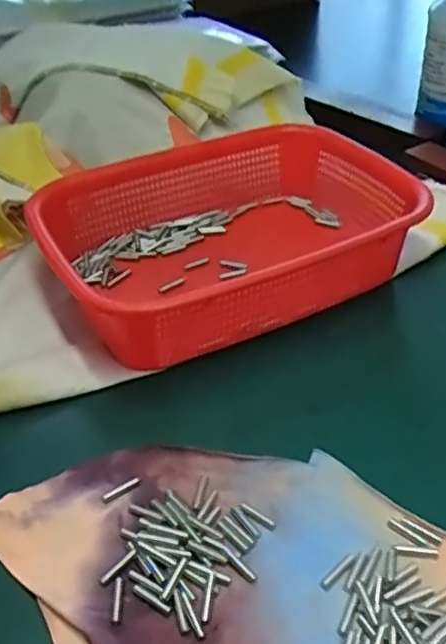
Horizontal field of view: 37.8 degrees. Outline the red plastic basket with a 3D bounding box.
[{"bbox_3d":[0.006,-0.070,0.530,0.284,0.079,0.204,-17,42,-18],"label":"red plastic basket"}]

